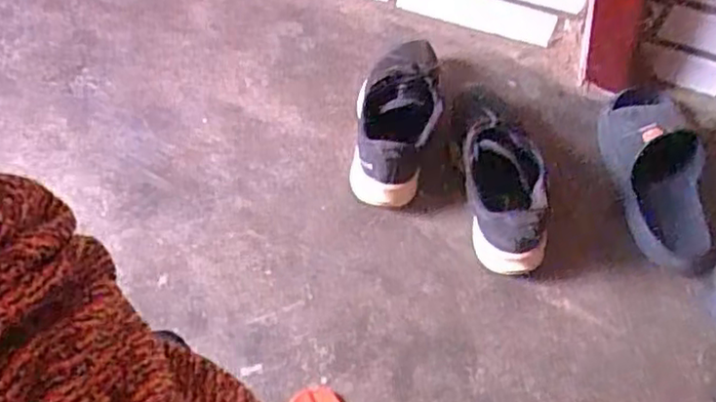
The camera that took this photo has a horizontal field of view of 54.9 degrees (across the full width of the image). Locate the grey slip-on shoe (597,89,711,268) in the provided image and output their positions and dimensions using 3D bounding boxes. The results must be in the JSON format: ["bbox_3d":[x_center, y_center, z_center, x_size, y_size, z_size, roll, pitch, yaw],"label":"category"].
[{"bbox_3d":[0.380,-0.048,0.893,0.110,0.063,0.277,-7,58,-9],"label":"grey slip-on shoe"}]

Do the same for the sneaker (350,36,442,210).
[{"bbox_3d":[0.051,-0.123,0.895,0.100,0.094,0.261,6,57,0],"label":"sneaker"}]

